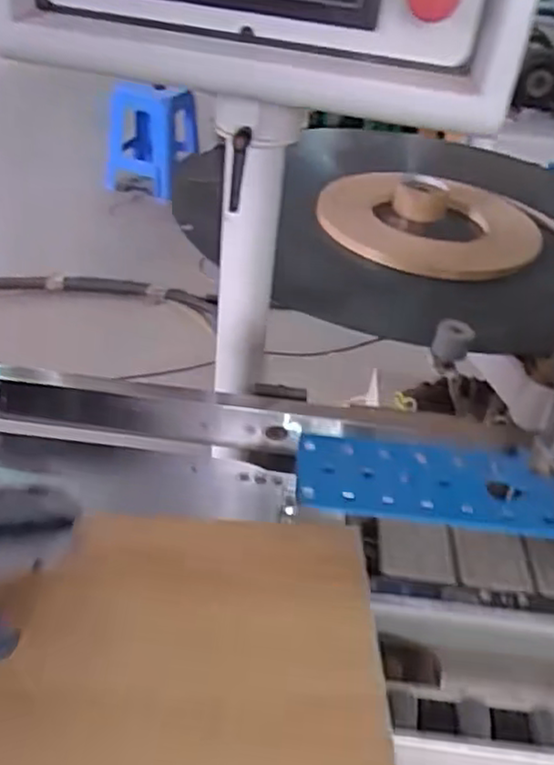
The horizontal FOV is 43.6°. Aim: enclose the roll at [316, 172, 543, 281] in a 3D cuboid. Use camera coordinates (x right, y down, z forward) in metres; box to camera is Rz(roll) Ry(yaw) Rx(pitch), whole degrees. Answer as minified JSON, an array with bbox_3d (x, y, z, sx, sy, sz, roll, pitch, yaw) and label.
[{"bbox_3d":[0.236,-0.256,1.079,0.329,0.030,0.299,12,38,7],"label":"roll"}]

